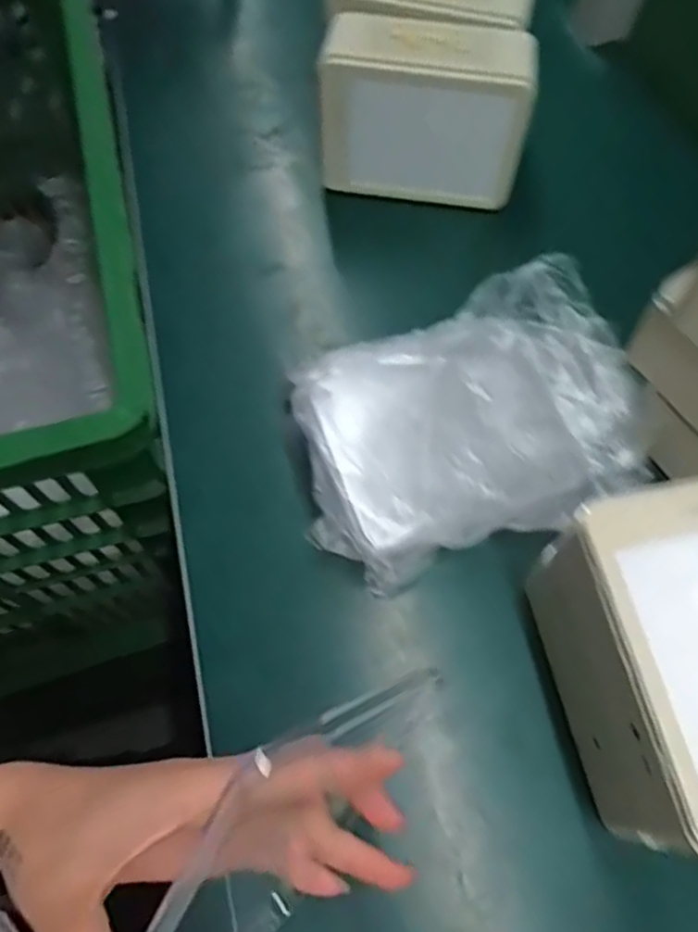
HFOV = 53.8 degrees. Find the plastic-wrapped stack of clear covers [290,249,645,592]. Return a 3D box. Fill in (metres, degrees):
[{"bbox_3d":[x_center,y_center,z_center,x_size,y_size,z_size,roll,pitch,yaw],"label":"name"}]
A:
[{"bbox_3d":[0.070,-0.024,0.411,0.209,0.040,0.166,-16,66,-9],"label":"plastic-wrapped stack of clear covers"}]

